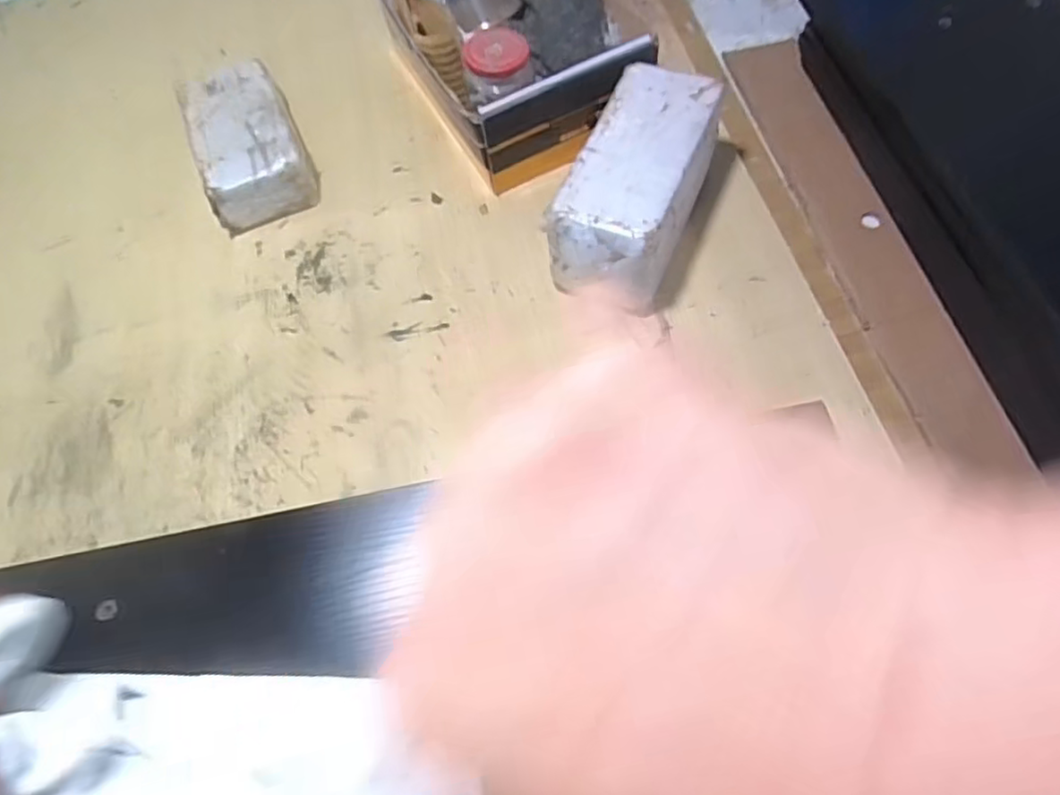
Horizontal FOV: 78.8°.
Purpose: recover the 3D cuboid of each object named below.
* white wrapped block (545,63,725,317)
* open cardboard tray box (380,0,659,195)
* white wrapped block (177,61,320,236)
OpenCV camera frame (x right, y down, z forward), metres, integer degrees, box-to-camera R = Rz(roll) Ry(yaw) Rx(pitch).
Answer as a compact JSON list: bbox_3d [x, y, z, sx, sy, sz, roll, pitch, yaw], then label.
[{"bbox_3d":[0.101,-0.199,0.626,0.106,0.111,0.227,18,66,16],"label":"white wrapped block"},{"bbox_3d":[-0.021,-0.400,0.738,0.221,0.115,0.315,-23,63,-8],"label":"open cardboard tray box"},{"bbox_3d":[-0.321,-0.290,0.735,0.115,0.066,0.204,-22,63,-8],"label":"white wrapped block"}]

